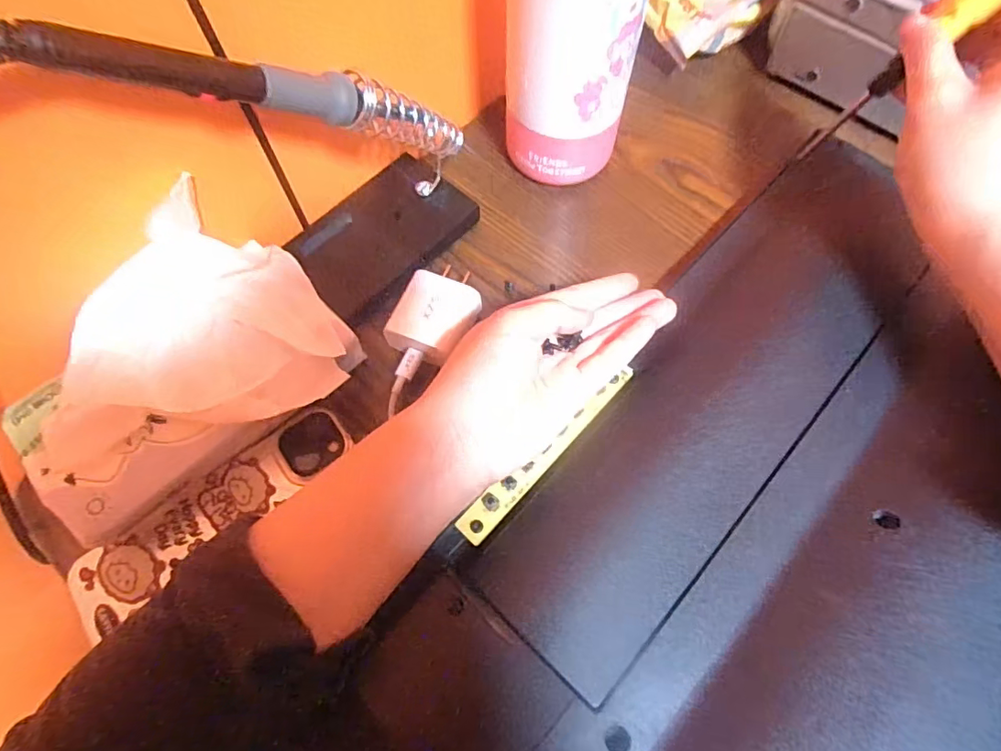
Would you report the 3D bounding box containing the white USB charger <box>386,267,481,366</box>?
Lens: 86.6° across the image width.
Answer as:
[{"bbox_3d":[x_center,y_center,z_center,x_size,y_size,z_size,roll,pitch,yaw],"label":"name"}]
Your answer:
[{"bbox_3d":[-0.035,-0.032,0.298,0.042,0.020,0.053,19,67,8],"label":"white USB charger"}]

